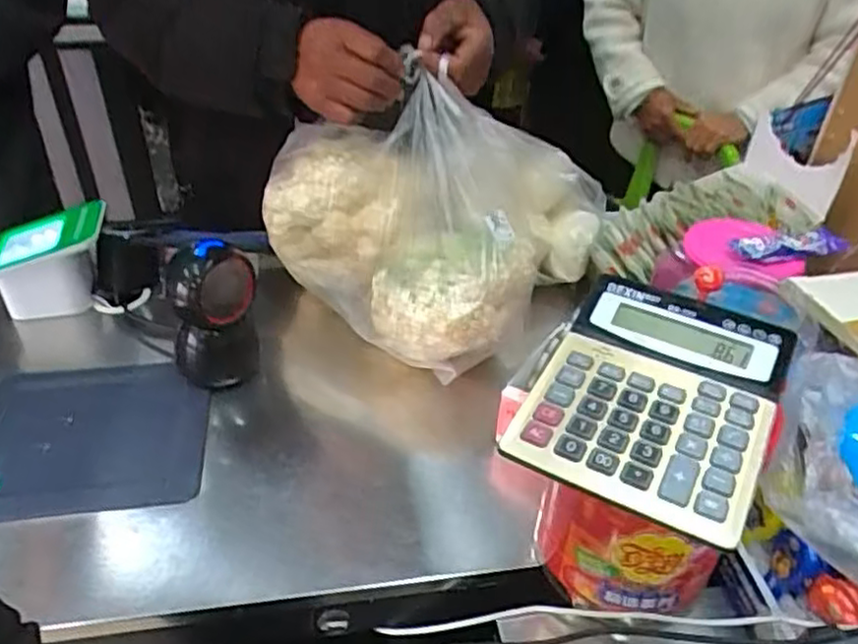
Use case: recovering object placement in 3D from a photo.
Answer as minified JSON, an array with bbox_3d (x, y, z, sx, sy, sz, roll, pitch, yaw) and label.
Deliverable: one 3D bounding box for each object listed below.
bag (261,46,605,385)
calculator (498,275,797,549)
[{"bbox_3d":[0.020,-0.154,0.827,0.301,0.232,0.336,26,45,27],"label":"bag"},{"bbox_3d":[0.151,0.045,0.464,0.143,0.031,0.178,21,42,22],"label":"calculator"}]

